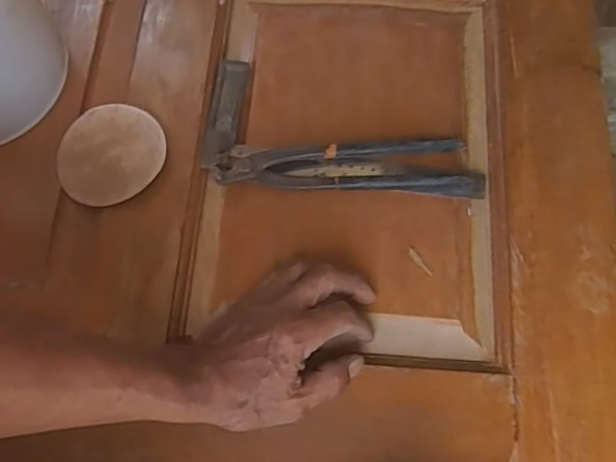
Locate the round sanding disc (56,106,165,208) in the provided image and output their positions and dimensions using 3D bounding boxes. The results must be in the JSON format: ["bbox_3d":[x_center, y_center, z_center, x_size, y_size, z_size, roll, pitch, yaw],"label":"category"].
[{"bbox_3d":[-0.172,-0.067,0.502,0.088,0.009,0.095,0,69,-1],"label":"round sanding disc"}]

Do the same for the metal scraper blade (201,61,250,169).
[{"bbox_3d":[-0.075,-0.108,0.528,0.029,0.004,0.111,6,69,2],"label":"metal scraper blade"}]

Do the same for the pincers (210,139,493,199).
[{"bbox_3d":[0.038,-0.058,0.499,0.226,0.018,0.045,2,69,0],"label":"pincers"}]

